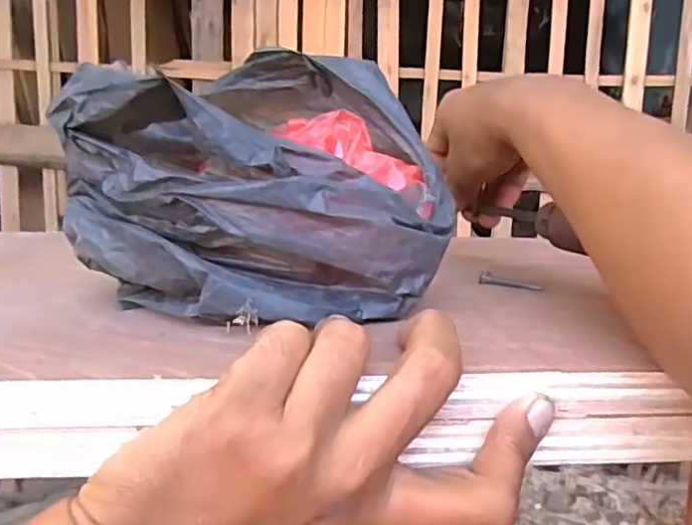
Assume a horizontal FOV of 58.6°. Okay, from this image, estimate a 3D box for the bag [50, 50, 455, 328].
[{"bbox_3d":[-0.038,-0.039,0.301,0.179,0.111,0.137,3,8,12],"label":"bag"}]

